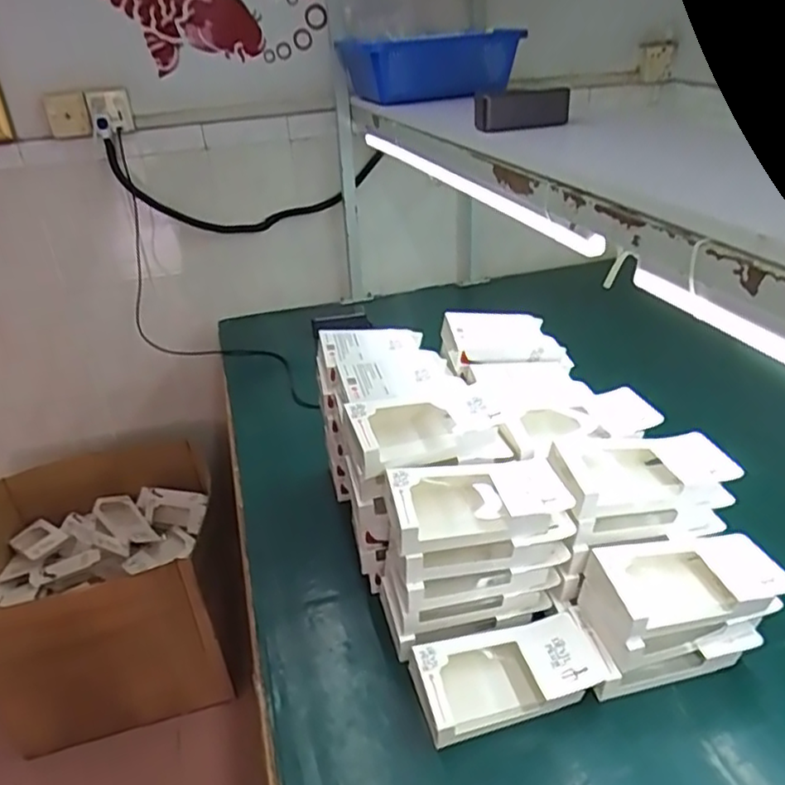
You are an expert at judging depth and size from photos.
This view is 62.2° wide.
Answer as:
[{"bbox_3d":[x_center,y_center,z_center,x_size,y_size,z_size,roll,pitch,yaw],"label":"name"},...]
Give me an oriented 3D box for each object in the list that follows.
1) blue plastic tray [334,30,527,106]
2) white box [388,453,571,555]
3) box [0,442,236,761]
[{"bbox_3d":[0.082,-0.675,1.354,0.301,0.118,0.277,-14,30,-19],"label":"blue plastic tray"},{"bbox_3d":[0.096,0.117,0.725,0.197,0.044,0.098,-8,30,-8],"label":"white box"},{"bbox_3d":[-0.709,0.496,1.632,0.539,0.473,0.494,-10,30,-10],"label":"box"}]

